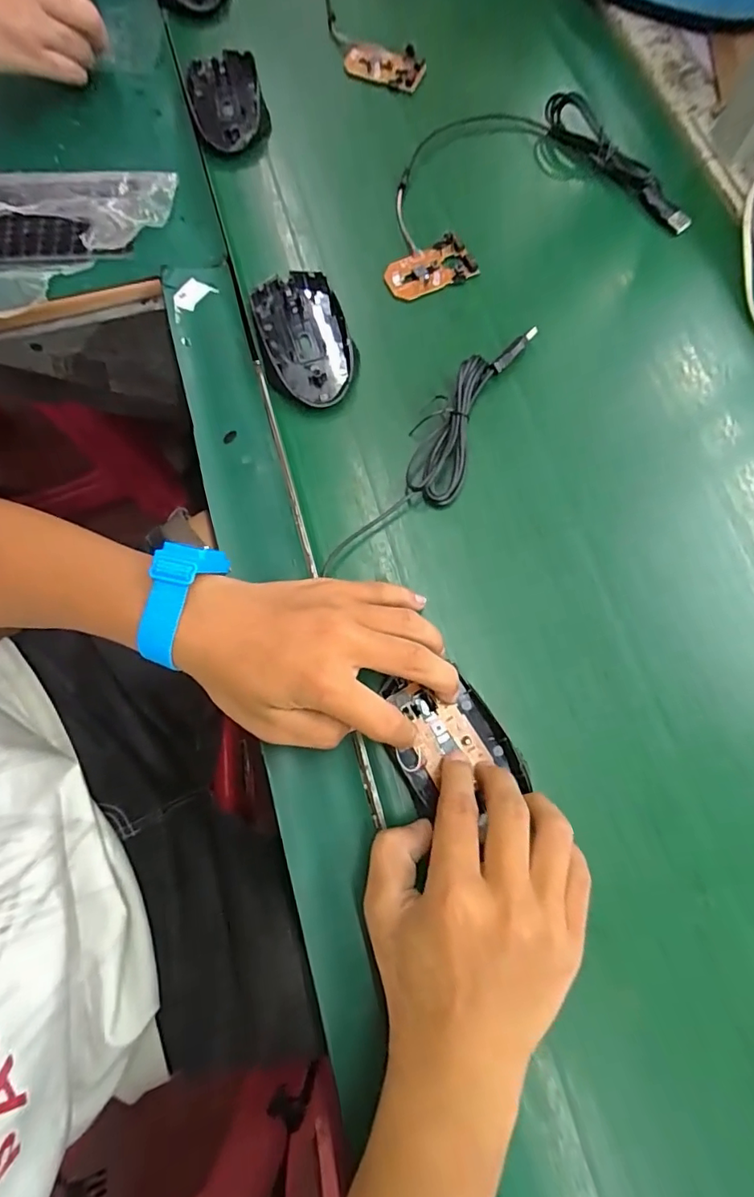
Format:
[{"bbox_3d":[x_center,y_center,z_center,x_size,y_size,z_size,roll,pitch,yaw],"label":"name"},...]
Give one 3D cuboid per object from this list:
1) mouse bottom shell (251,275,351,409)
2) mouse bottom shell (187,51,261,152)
[{"bbox_3d":[-0.052,-0.190,0.371,0.059,0.016,0.110,-16,75,-6],"label":"mouse bottom shell"},{"bbox_3d":[-0.130,-0.429,0.439,0.059,0.015,0.102,-9,74,-4],"label":"mouse bottom shell"}]

